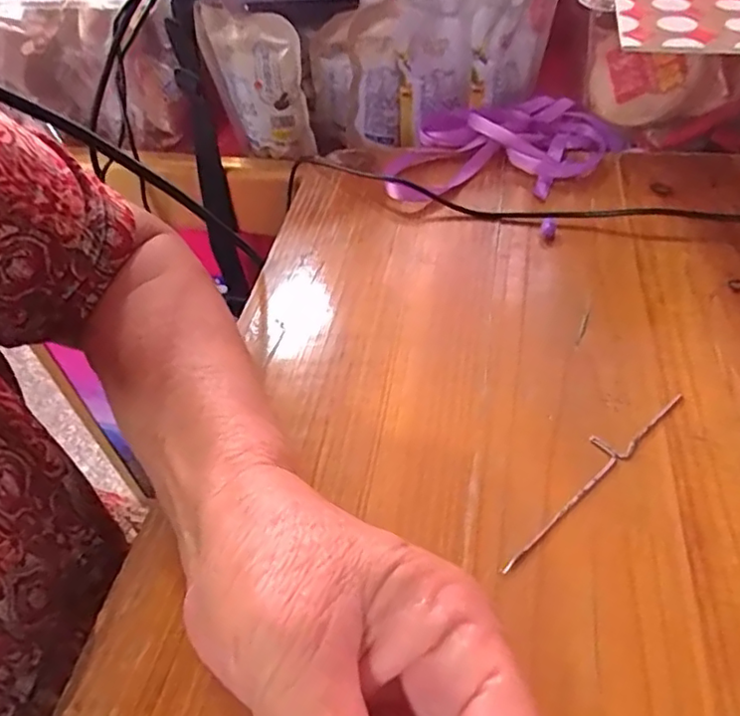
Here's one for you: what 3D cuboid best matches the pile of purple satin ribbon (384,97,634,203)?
[{"bbox_3d":[0.099,-0.154,0.435,0.163,0.022,0.128,2,47,7],"label":"pile of purple satin ribbon"}]

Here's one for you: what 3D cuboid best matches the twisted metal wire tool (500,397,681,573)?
[{"bbox_3d":[0.094,0.046,0.261,0.121,0.004,0.016,-33,52,-23],"label":"twisted metal wire tool"}]

